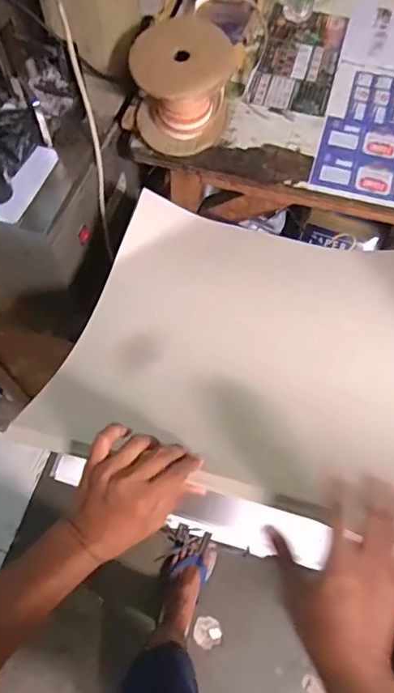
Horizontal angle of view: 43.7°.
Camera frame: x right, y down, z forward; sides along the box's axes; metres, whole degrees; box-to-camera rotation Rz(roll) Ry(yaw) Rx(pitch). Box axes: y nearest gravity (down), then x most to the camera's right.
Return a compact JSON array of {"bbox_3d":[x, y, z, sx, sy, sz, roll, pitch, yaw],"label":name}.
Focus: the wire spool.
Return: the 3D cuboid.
[{"bbox_3d":[-0.020,-0.381,0.741,0.142,0.138,0.134,0,64,0],"label":"wire spool"}]

